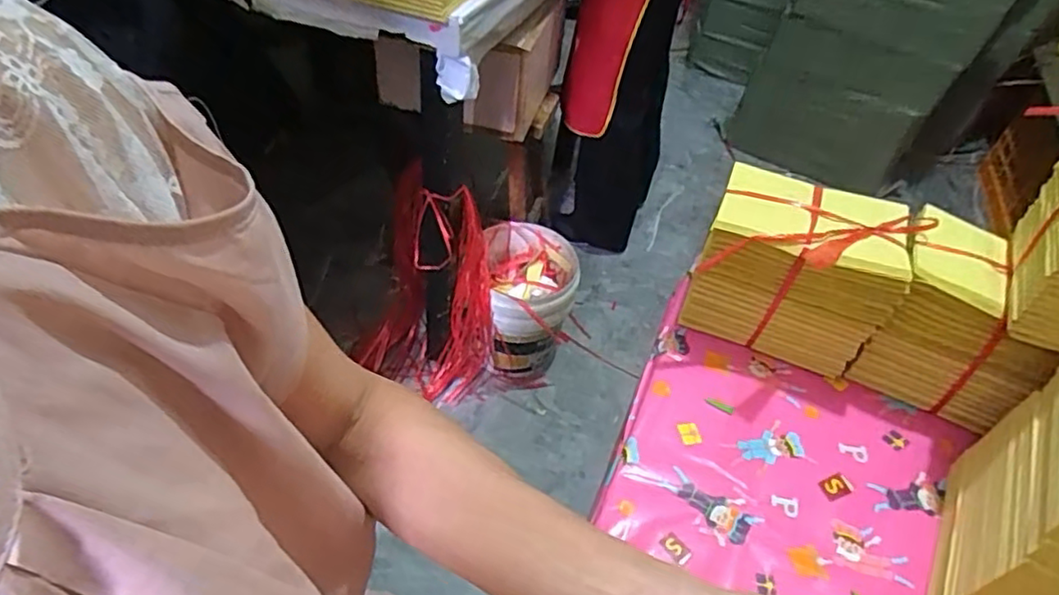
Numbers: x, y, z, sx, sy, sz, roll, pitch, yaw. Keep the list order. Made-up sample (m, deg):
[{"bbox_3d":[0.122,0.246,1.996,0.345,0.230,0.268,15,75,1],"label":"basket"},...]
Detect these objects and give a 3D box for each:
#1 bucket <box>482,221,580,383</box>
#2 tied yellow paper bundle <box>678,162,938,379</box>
[{"bbox_3d":[-0.017,0.019,1.529,0.227,0.266,0.245,11,46,3],"label":"bucket"},{"bbox_3d":[0.254,-0.028,0.630,0.172,0.130,0.128,19,47,11],"label":"tied yellow paper bundle"}]

